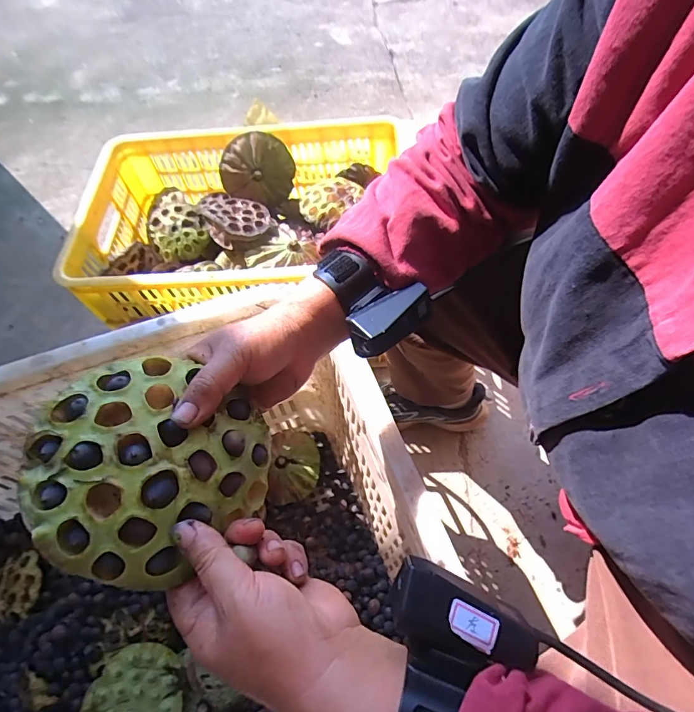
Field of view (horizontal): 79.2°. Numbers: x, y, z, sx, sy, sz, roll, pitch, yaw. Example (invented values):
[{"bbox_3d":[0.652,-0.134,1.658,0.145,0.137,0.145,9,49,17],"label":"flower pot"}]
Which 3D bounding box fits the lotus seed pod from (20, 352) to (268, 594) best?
[{"bbox_3d":[-0.122,0.071,0.267,0.137,0.050,0.130,9,69,-26],"label":"lotus seed pod"}]

